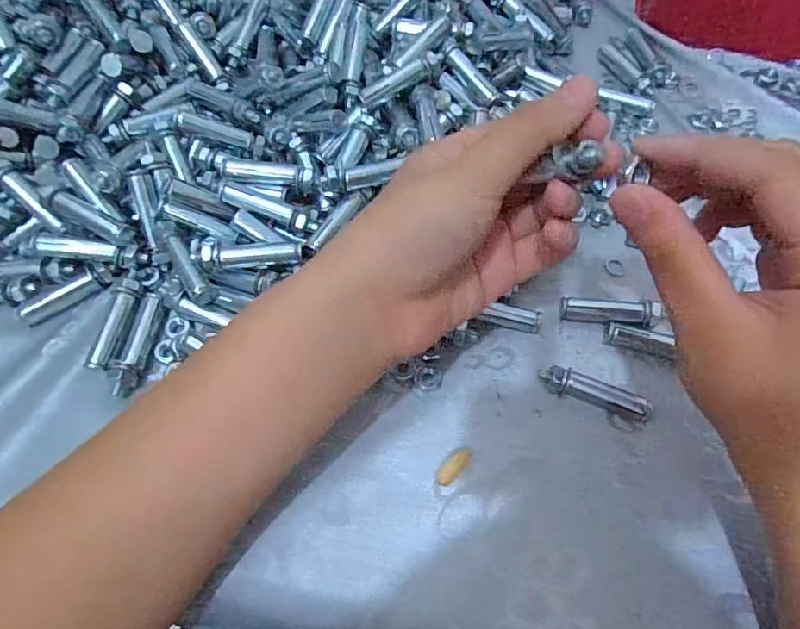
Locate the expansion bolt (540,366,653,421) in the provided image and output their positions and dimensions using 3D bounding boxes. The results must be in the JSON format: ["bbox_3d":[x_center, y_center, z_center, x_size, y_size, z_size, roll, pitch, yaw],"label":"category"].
[{"bbox_3d":[0.097,0.039,0.254,0.054,0.013,0.011,20,65,8],"label":"expansion bolt"}]

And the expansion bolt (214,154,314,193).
[{"bbox_3d":[-0.075,-0.078,0.284,0.052,0.016,0.013,6,64,2],"label":"expansion bolt"}]

